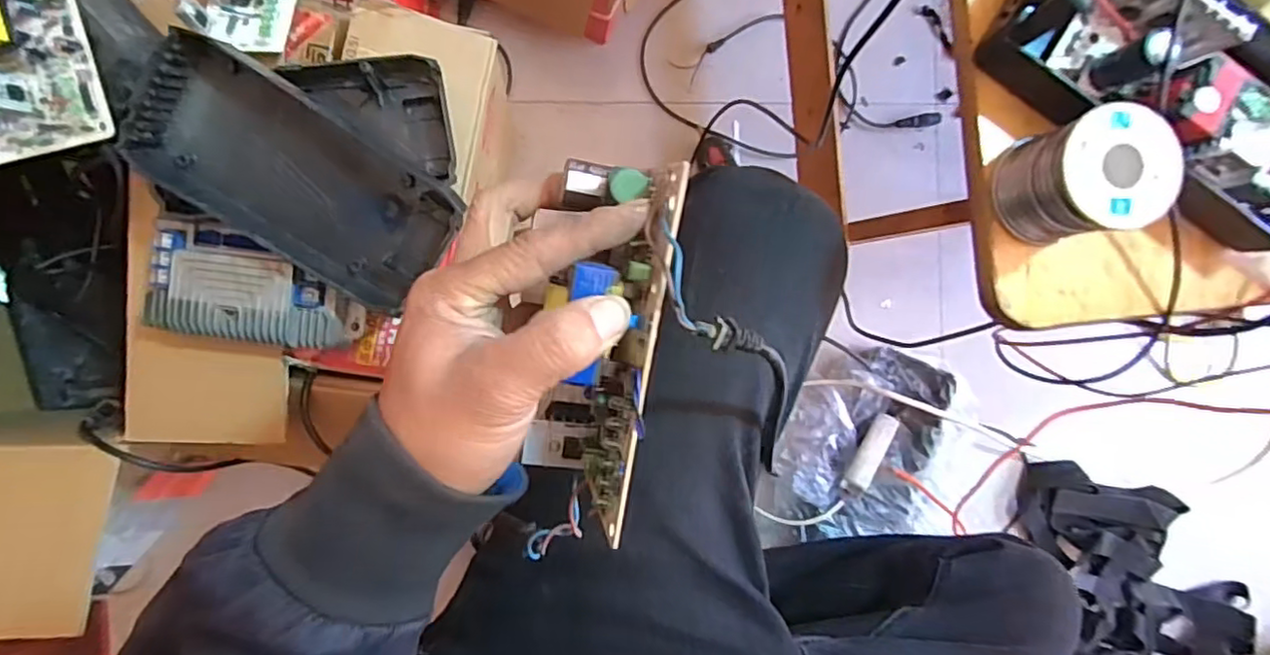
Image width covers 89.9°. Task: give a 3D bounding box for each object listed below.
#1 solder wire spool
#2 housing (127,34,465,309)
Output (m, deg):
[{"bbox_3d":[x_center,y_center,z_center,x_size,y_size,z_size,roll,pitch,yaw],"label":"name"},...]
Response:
[{"bbox_3d":[0.203,-0.068,0.291,0.047,0.052,0.050,0,90,-6],"label":"solder wire spool"},{"bbox_3d":[-0.251,-0.109,0.454,0.193,0.041,0.116,30,108,-12],"label":"housing"}]

